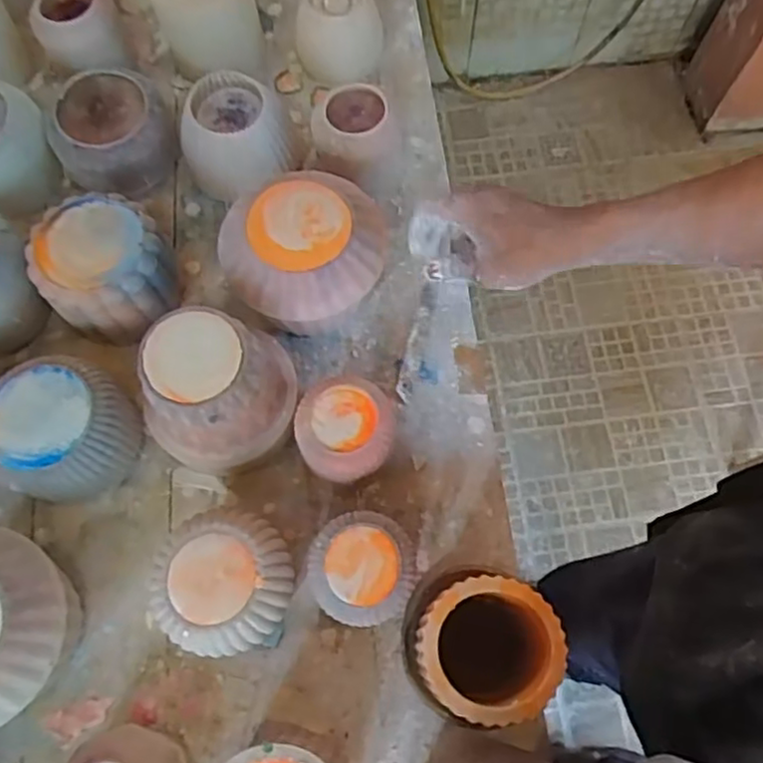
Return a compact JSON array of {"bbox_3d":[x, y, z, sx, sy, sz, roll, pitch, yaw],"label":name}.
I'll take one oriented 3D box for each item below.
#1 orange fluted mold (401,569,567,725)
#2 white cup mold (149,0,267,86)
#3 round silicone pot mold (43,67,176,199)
[{"bbox_3d":[0.063,0.172,0.459,0.093,0.105,0.094,4,71,2],"label":"orange fluted mold"},{"bbox_3d":[-0.168,-0.359,0.641,0.101,0.091,0.097,-9,71,-3],"label":"white cup mold"},{"bbox_3d":[-0.243,-0.225,0.621,0.098,0.071,0.101,0,71,1],"label":"round silicone pot mold"}]

